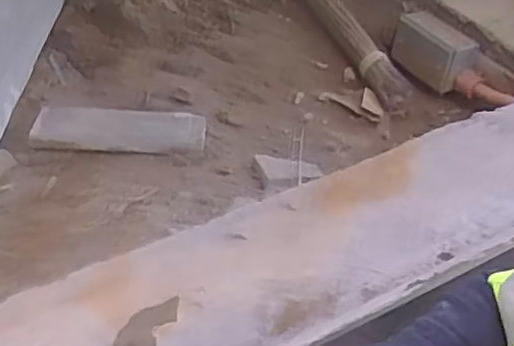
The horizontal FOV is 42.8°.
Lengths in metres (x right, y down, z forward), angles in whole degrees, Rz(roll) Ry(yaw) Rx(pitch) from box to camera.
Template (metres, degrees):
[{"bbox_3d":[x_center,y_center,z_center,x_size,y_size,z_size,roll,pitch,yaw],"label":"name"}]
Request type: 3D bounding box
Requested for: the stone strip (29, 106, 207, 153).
[{"bbox_3d":[-0.165,-0.055,0.792,0.202,0.014,0.068,2,44,-3],"label":"stone strip"}]

